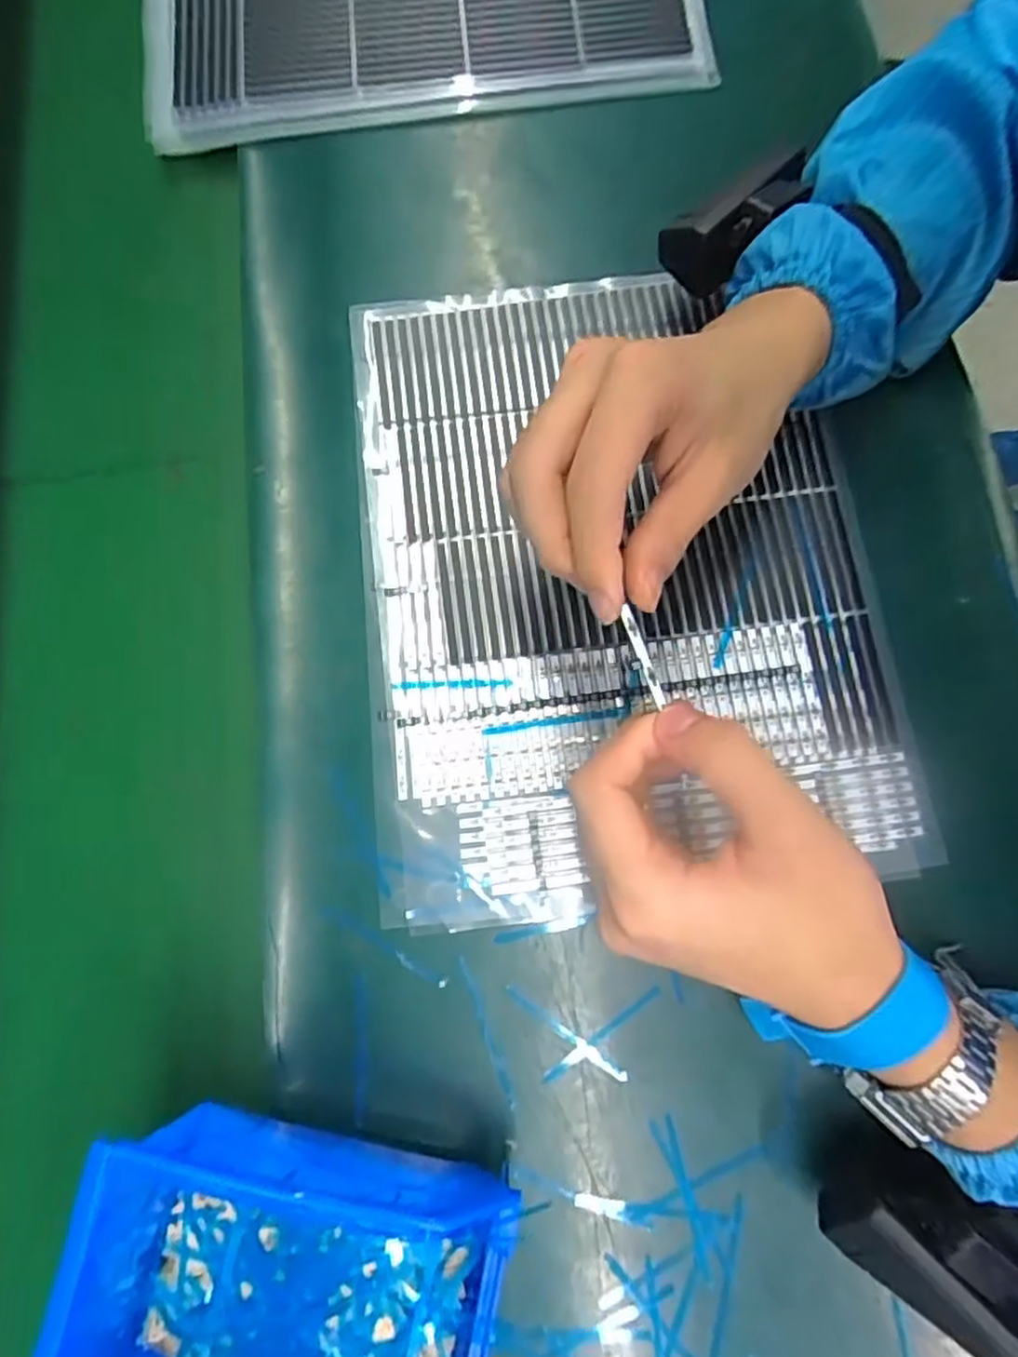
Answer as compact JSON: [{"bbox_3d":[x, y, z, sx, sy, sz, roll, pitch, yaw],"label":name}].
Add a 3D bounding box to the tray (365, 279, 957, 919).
[{"bbox_3d":[0.046,-0.055,0.345,0.235,0.006,0.305,-8,78,0],"label":"tray"}]

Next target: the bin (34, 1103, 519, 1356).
[{"bbox_3d":[-0.075,0.219,0.253,0.140,0.074,0.107,12,79,4],"label":"bin"}]

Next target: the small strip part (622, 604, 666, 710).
[{"bbox_3d":[0.047,-0.007,0.258,0.005,0.004,0.036,-21,86,-3],"label":"small strip part"}]

